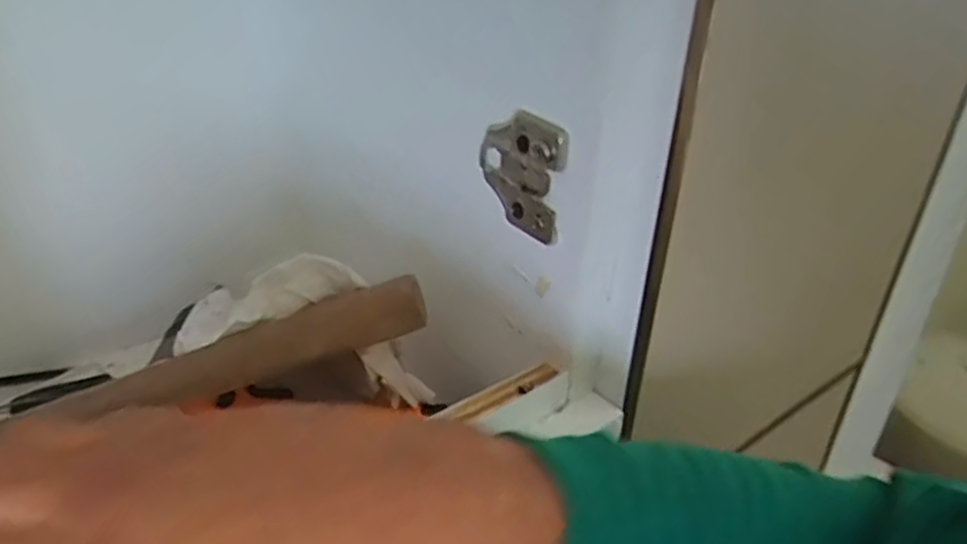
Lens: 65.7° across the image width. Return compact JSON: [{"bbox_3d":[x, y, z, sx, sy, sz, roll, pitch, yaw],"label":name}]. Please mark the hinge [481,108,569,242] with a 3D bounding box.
[{"bbox_3d":[0.016,-0.045,0.328,0.005,0.052,0.050,-23,40,-34],"label":"hinge"}]

